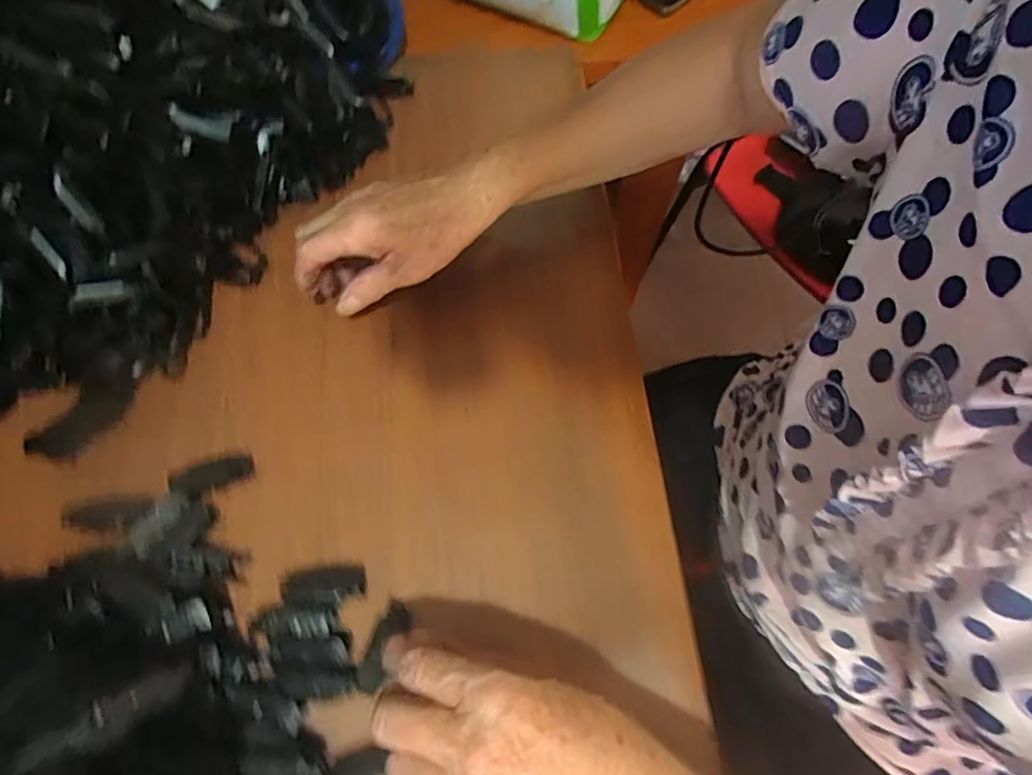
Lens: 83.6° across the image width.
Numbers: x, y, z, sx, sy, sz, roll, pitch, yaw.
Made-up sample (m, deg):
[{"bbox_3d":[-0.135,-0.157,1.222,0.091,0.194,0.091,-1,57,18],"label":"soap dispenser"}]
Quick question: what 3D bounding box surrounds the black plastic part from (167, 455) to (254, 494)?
[{"bbox_3d":[-0.201,0.057,0.382,0.050,0.009,0.018,-13,66,-30],"label":"black plastic part"}]

